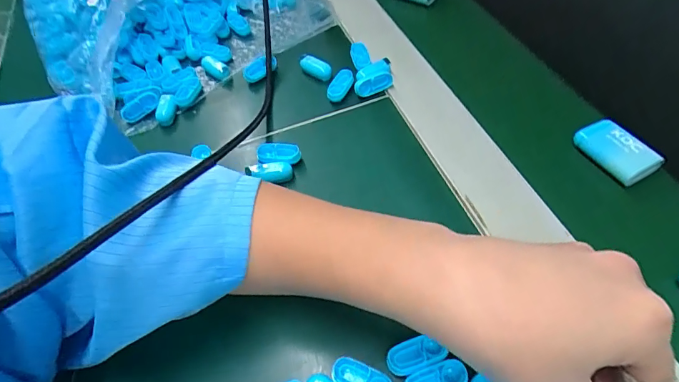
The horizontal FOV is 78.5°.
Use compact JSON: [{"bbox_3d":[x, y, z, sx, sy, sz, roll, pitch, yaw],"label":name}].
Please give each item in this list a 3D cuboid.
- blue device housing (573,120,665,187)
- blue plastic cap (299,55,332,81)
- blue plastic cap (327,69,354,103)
[{"bbox_3d":[0.201,-0.029,0.301,0.037,0.011,0.051,-23,56,-11],"label":"blue device housing"},{"bbox_3d":[-0.020,-0.112,0.379,0.033,0.014,0.011,24,61,21],"label":"blue plastic cap"},{"bbox_3d":[0.001,-0.092,0.363,0.014,0.009,0.033,19,59,17],"label":"blue plastic cap"}]

